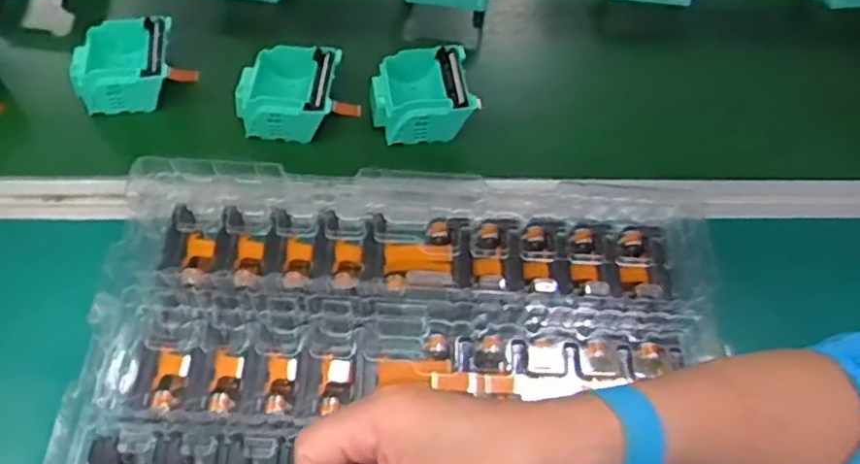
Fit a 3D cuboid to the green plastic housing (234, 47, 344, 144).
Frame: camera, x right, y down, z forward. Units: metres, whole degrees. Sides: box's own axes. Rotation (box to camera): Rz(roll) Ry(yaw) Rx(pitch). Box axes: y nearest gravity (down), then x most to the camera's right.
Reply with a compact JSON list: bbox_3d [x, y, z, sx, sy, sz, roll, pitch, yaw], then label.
[{"bbox_3d":[-0.117,-0.117,0.578,0.077,0.035,0.075,4,58,0],"label":"green plastic housing"}]

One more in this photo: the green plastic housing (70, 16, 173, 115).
[{"bbox_3d":[-0.257,-0.143,0.586,0.077,0.034,0.076,-7,59,-7],"label":"green plastic housing"}]

